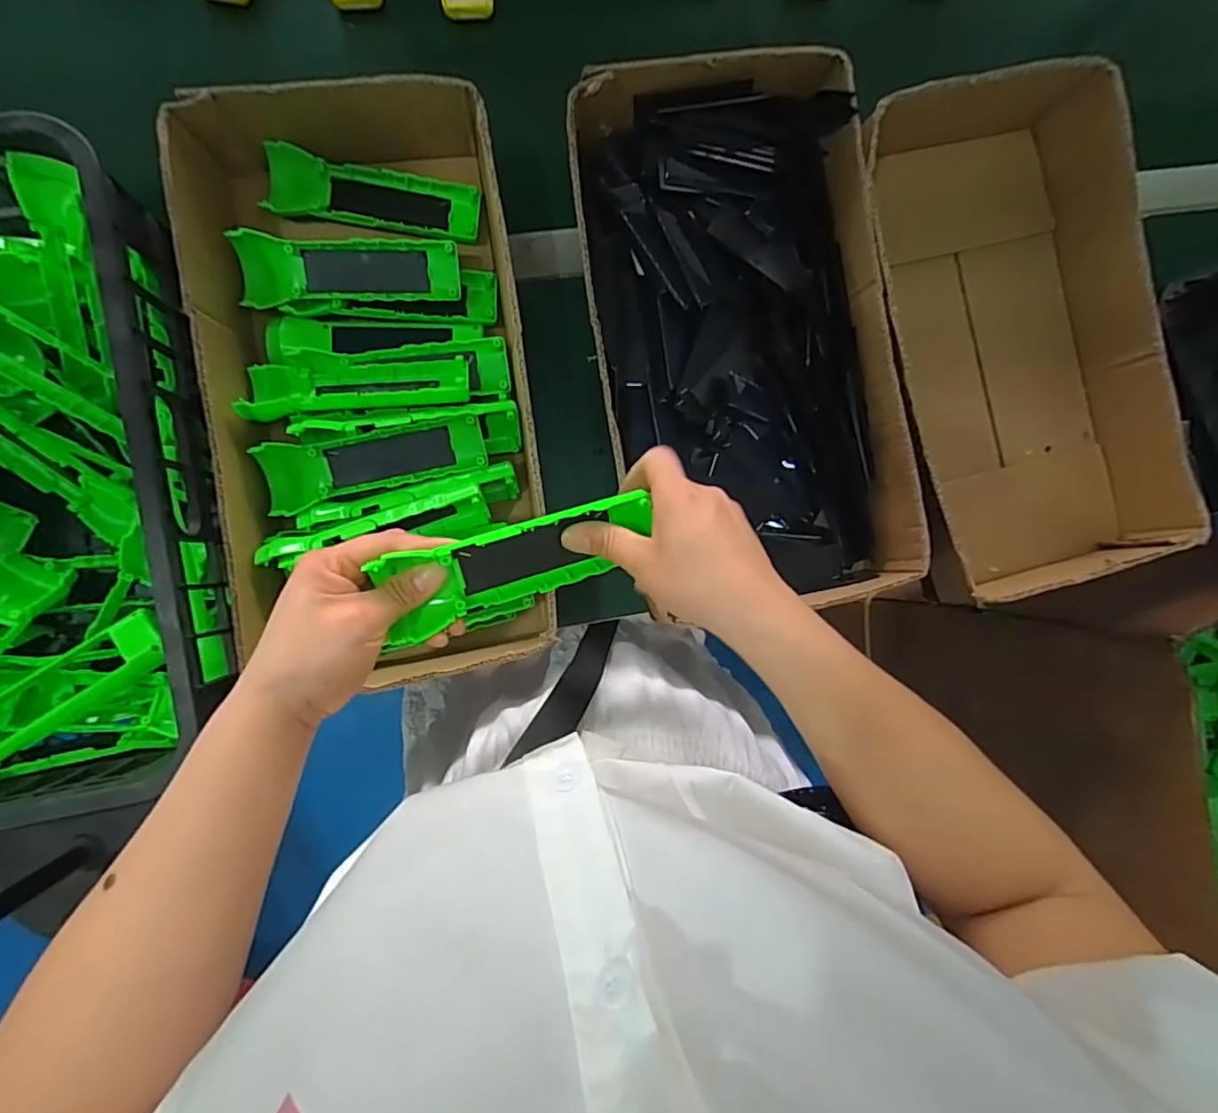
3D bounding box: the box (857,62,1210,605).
[{"bbox_3d":[0.340,-0.202,0.543,0.244,0.127,0.445,-11,91,-7],"label":"box"}]

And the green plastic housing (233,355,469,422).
[{"bbox_3d":[-0.189,-0.128,0.448,0.163,0.036,0.048,-4,90,-7],"label":"green plastic housing"}]

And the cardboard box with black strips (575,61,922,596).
[{"bbox_3d":[0.105,-0.173,0.492,0.233,0.095,0.419,-9,91,-7],"label":"cardboard box with black strips"}]

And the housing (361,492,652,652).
[{"bbox_3d":[-0.050,0.001,0.335,0.152,0.034,0.047,-22,93,-8],"label":"housing"}]

